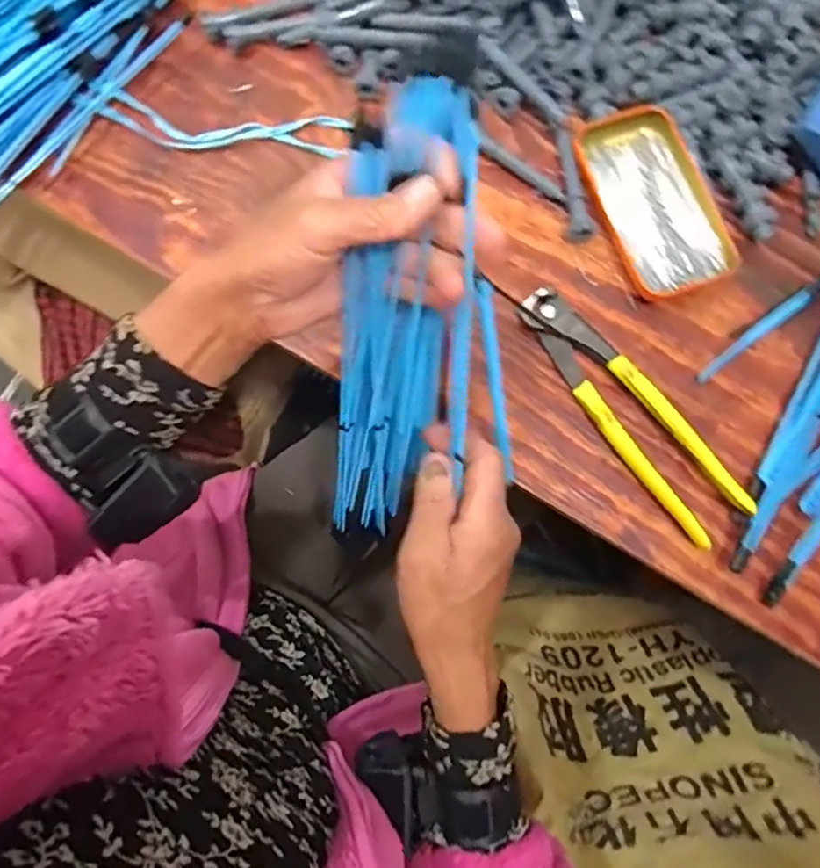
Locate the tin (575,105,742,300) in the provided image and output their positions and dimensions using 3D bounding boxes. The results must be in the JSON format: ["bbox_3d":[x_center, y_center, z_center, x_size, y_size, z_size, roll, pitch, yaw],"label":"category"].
[{"bbox_3d":[0.183,-0.172,0.463,0.081,0.022,0.142,-20,79,-5],"label":"tin"}]

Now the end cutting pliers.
[{"bbox_3d":[0.148,-0.017,0.426,0.048,0.020,0.201,-37,81,-8],"label":"end cutting pliers"}]

